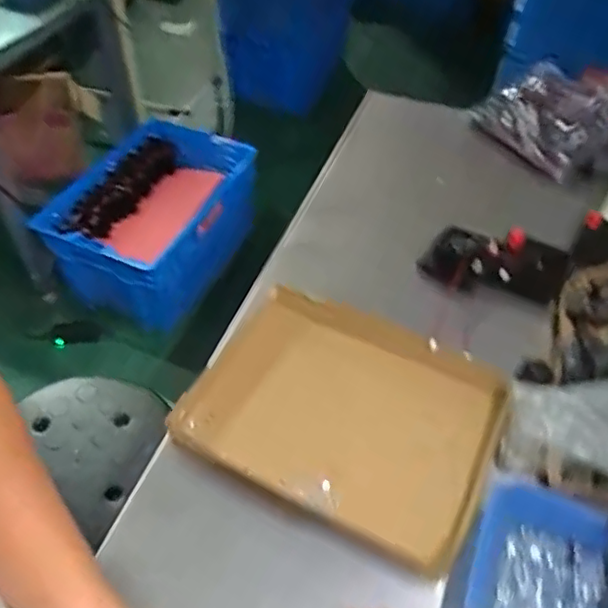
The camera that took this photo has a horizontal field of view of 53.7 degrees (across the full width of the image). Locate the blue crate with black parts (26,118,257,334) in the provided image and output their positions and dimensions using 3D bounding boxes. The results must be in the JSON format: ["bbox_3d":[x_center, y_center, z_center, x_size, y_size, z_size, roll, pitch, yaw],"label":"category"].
[{"bbox_3d":[-0.449,-0.265,1.815,0.421,0.277,0.637,18,50,14],"label":"blue crate with black parts"}]

